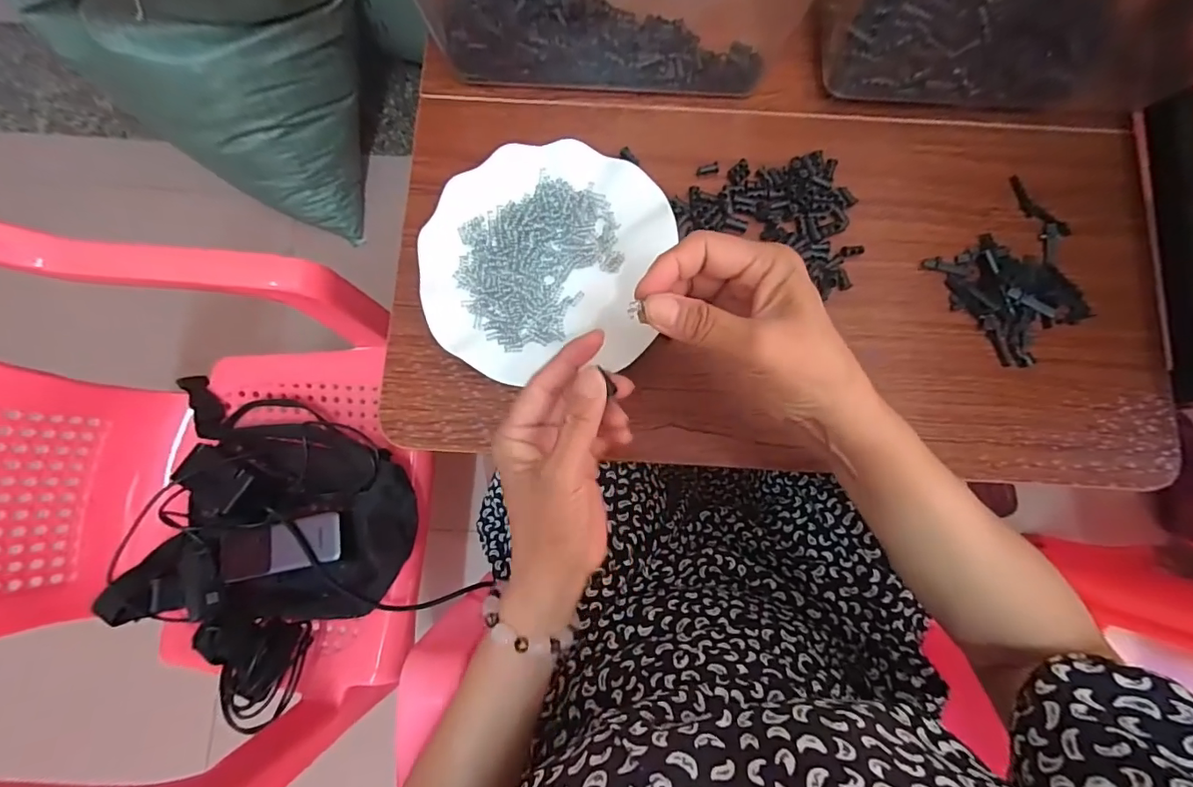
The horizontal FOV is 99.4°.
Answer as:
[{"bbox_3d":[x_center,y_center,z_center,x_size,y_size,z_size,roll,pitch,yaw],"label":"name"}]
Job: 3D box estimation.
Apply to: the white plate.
[{"bbox_3d":[-0.036,-0.100,0.378,0.179,0.019,0.171,0,82,-1],"label":"white plate"}]

